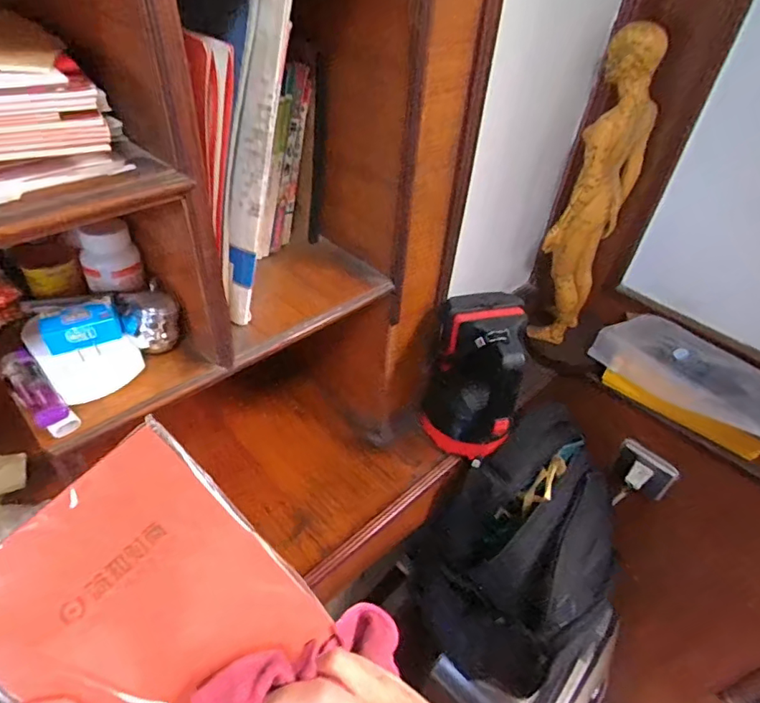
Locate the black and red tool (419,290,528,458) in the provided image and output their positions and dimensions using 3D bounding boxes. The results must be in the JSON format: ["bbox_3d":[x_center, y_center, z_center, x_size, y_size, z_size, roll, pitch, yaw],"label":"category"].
[{"bbox_3d":[0.122,0.040,0.682,0.108,0.217,0.107,7,42,3],"label":"black and red tool"}]

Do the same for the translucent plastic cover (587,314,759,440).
[{"bbox_3d":[0.495,0.040,0.781,0.120,0.068,0.292,-22,48,-27],"label":"translucent plastic cover"}]

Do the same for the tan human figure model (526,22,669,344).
[{"bbox_3d":[0.309,-0.201,0.747,0.089,0.476,0.120,21,44,18],"label":"tan human figure model"}]

